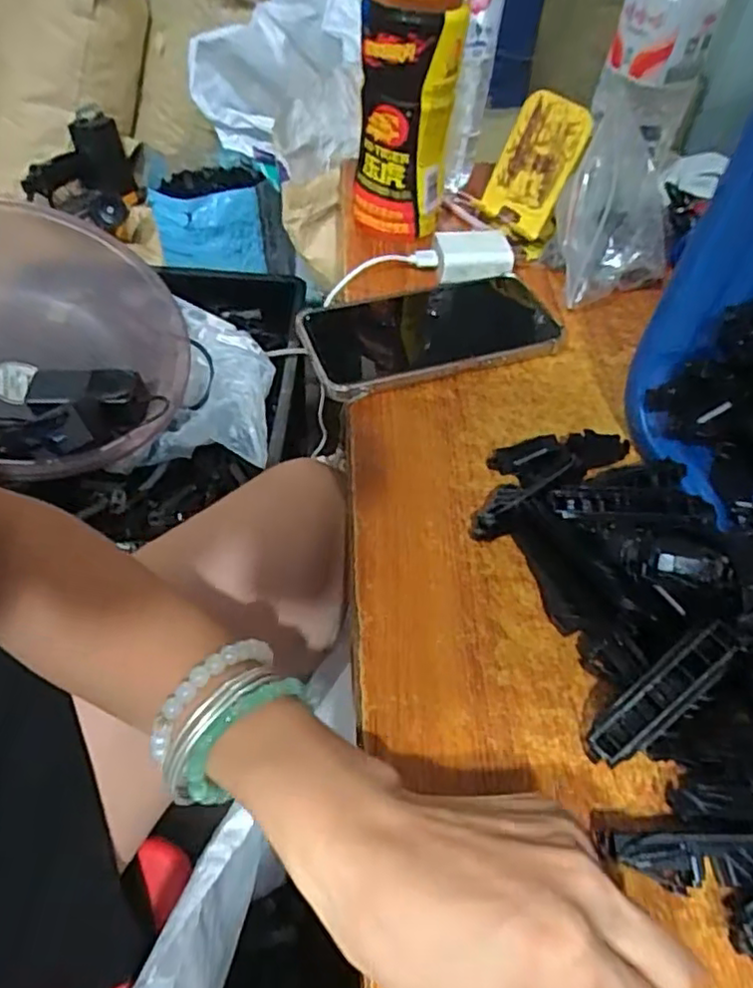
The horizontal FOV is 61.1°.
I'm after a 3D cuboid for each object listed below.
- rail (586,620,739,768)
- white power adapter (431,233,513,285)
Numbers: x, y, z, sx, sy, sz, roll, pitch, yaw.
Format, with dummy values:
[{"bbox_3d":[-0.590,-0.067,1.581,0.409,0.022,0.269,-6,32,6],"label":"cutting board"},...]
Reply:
[{"bbox_3d":[0.117,0.083,0.263,0.075,0.007,0.017,-45,61,4],"label":"rail"},{"bbox_3d":[0.070,-0.177,0.474,0.054,0.020,0.043,-1,52,-5],"label":"white power adapter"}]

